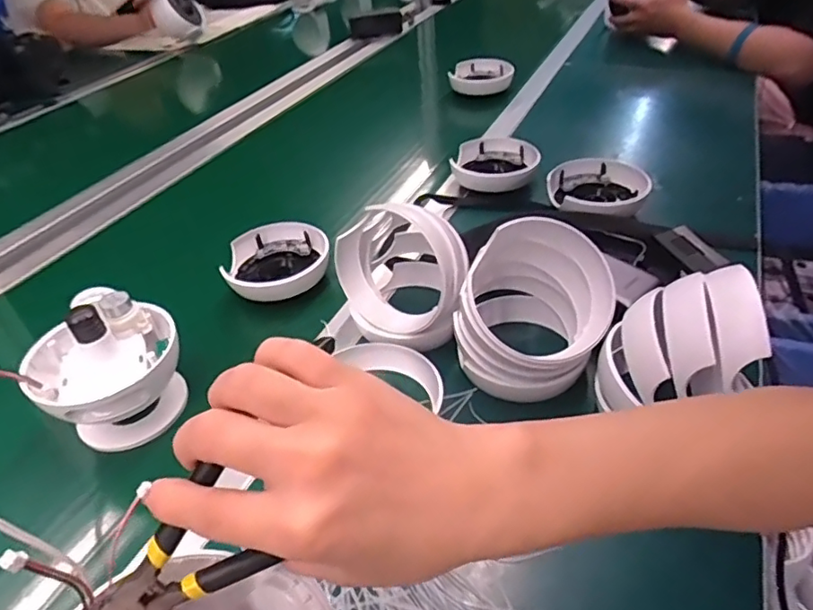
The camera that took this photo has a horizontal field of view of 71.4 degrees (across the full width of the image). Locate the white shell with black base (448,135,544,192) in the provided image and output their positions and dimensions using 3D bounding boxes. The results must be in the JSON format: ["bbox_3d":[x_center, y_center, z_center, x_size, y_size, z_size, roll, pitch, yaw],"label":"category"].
[{"bbox_3d":[0.121,-0.190,0.766,0.112,0.032,0.108,7,39,14],"label":"white shell with black base"}]

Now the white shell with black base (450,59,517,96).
[{"bbox_3d":[0.139,-0.424,1.053,0.120,0.037,0.116,4,39,10],"label":"white shell with black base"}]

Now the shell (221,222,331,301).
[{"bbox_3d":[-0.141,-0.048,0.629,0.109,0.036,0.098,-9,38,-5],"label":"shell"}]

